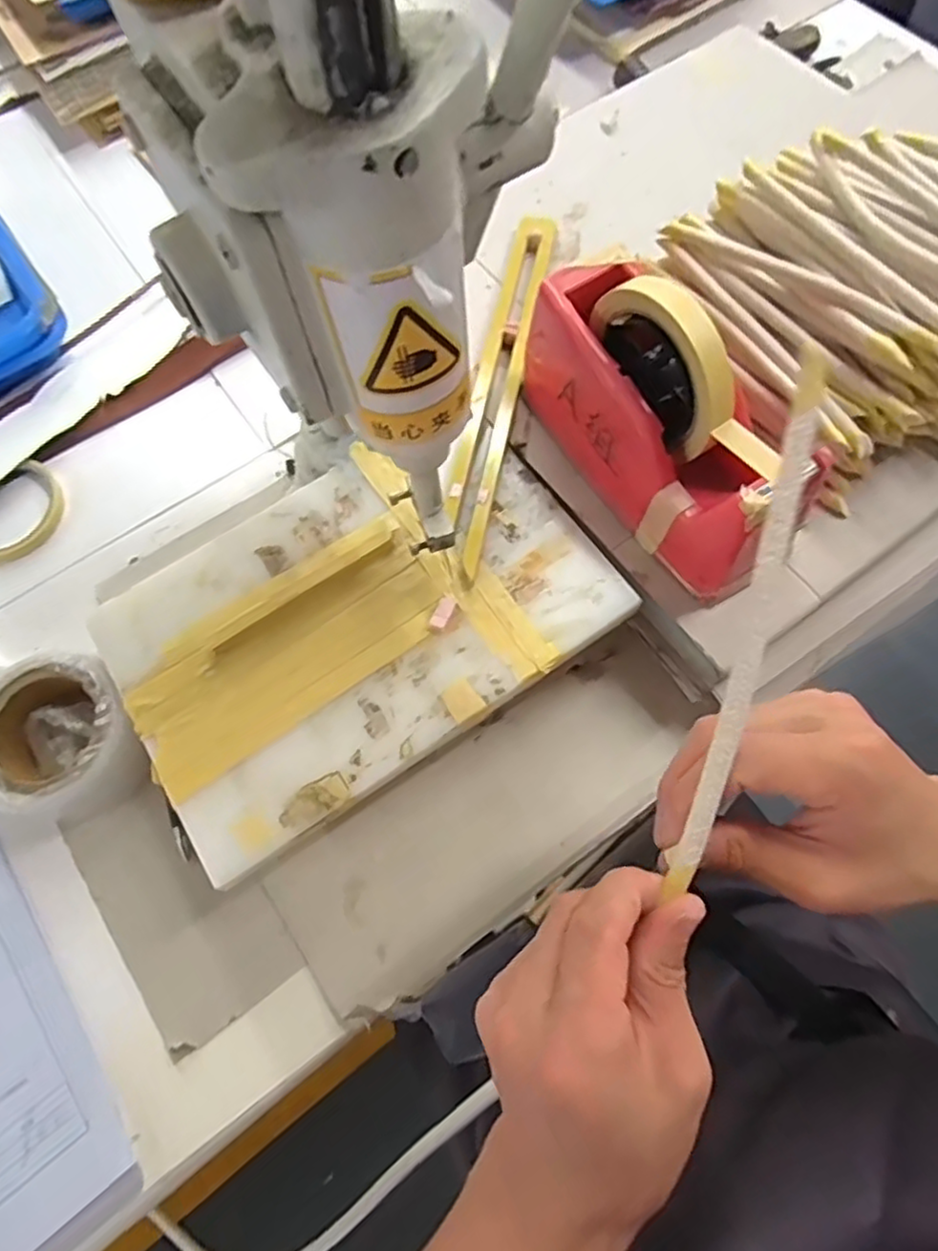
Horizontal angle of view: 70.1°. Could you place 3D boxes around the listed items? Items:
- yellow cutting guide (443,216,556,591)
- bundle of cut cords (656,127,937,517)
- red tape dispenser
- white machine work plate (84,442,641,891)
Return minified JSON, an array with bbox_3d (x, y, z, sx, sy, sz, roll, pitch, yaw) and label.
[{"bbox_3d":[0.021,-0.171,0.473,0.033,0.012,0.306,11,70,6],"label":"yellow cutting guide"},{"bbox_3d":[0.290,-0.231,0.428,0.270,0.090,0.221,-27,71,-8],"label":"bundle of cut cords"},{"bbox_3d":[0.112,-0.121,0.388,0.071,0.119,0.200,-27,71,-8],"label":"red tape dispenser"},{"bbox_3d":[-0.070,-0.009,0.425,0.297,0.011,0.199,-33,74,-10],"label":"white machine work plate"}]

